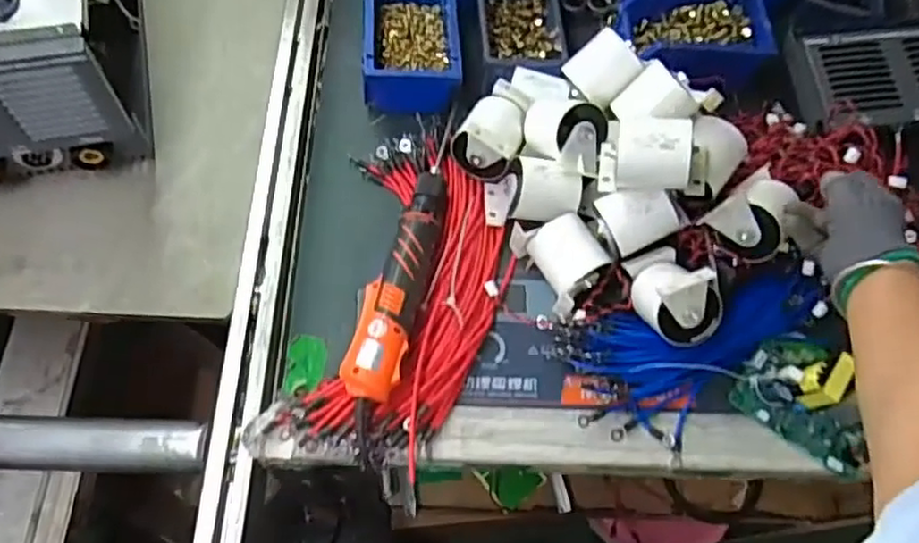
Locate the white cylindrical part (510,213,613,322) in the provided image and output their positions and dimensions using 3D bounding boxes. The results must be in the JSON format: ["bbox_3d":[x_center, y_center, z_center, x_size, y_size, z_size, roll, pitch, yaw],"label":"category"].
[{"bbox_3d":[0.101,-0.011,0.661,0.065,0.047,0.100,-25,71,-13],"label":"white cylindrical part"}]

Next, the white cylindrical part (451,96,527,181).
[{"bbox_3d":[0.033,-0.145,0.692,0.064,0.072,0.083,21,68,6],"label":"white cylindrical part"}]

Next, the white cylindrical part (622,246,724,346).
[{"bbox_3d":[0.201,0.024,0.630,0.059,0.085,0.082,-16,97,-3],"label":"white cylindrical part"}]

